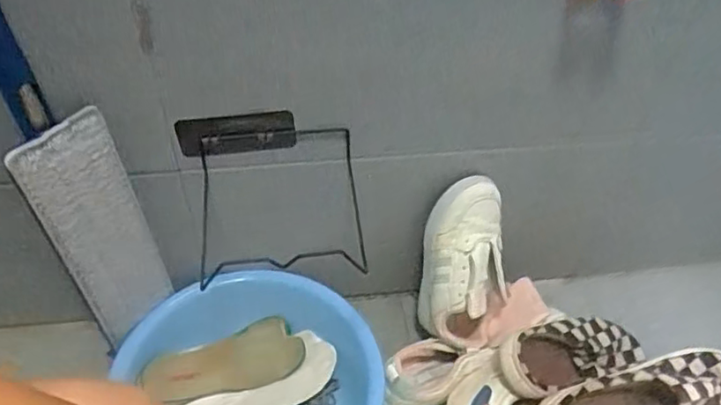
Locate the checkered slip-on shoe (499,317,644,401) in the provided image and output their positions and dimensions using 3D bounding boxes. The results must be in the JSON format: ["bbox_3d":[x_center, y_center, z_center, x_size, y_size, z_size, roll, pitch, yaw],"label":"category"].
[{"bbox_3d":[0.292,0.210,0.831,0.262,0.074,0.088,-2,43,-32],"label":"checkered slip-on shoe"}]

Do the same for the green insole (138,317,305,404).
[{"bbox_3d":[-0.193,0.226,0.866,0.216,0.026,0.092,-12,48,-14],"label":"green insole"}]

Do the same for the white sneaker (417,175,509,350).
[{"bbox_3d":[0.141,0.084,0.821,0.110,0.230,0.083,3,14,1],"label":"white sneaker"}]

